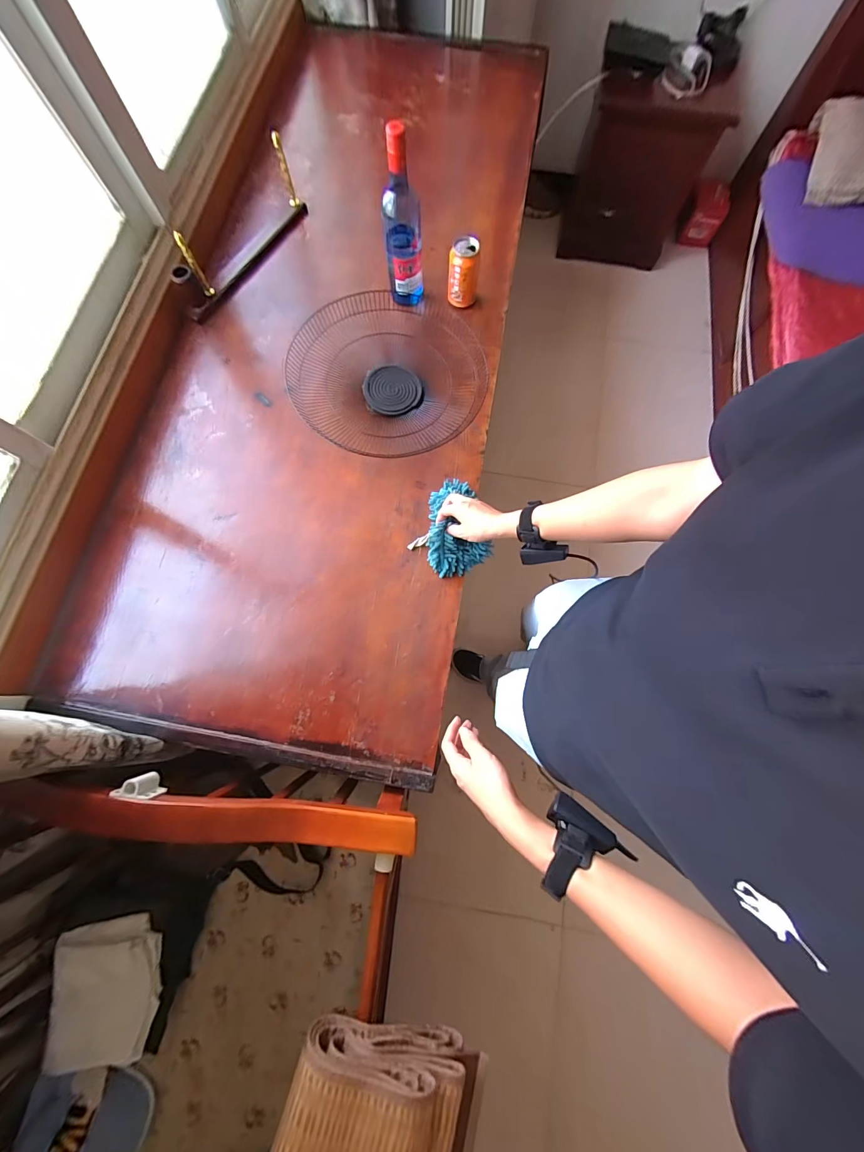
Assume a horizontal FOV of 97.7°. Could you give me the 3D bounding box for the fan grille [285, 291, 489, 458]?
[{"bbox_3d":[-0.087,-0.429,0.787,0.378,0.051,0.395,0,76,0],"label":"fan grille"}]

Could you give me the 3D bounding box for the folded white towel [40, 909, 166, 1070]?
[{"bbox_3d":[-0.625,0.795,0.724,0.173,0.032,0.214,0,71,-18],"label":"folded white towel"}]

